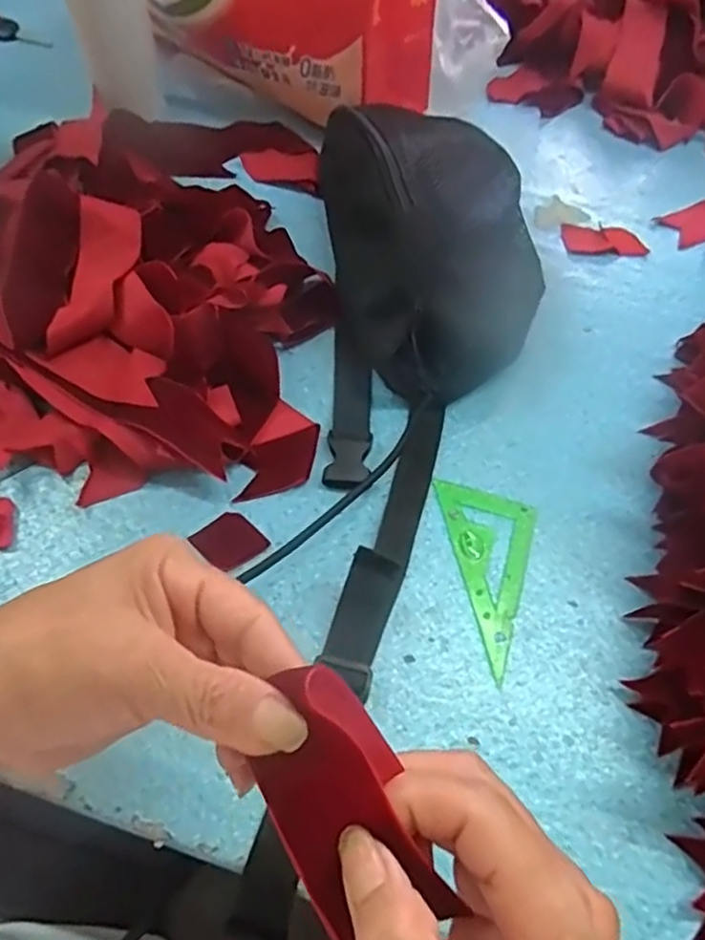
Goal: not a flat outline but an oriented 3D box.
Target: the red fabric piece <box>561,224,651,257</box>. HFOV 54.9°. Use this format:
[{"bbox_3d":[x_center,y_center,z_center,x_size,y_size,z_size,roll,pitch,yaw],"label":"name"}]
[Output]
[{"bbox_3d":[0.208,-0.190,0.561,0.069,0.004,0.032,-2,58,-5],"label":"red fabric piece"}]

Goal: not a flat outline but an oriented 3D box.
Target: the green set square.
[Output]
[{"bbox_3d":[0.091,0.057,0.401,0.056,0.004,0.121,-8,59,-9],"label":"green set square"}]

